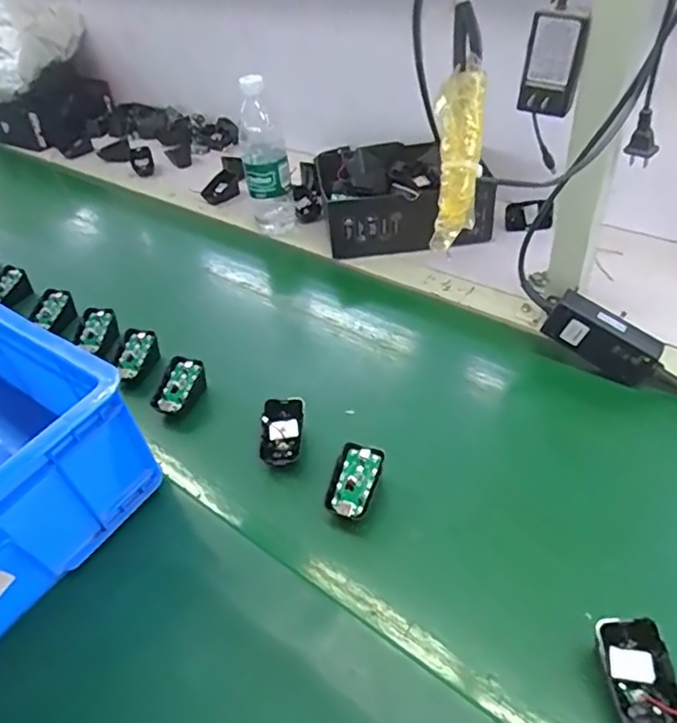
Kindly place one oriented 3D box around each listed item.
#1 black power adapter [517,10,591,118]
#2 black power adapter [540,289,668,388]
[{"bbox_3d":[0.192,-0.266,0.527,0.049,0.080,0.024,6,42,14],"label":"black power adapter"},{"bbox_3d":[0.282,-0.023,0.629,0.116,0.054,0.037,35,52,13],"label":"black power adapter"}]

